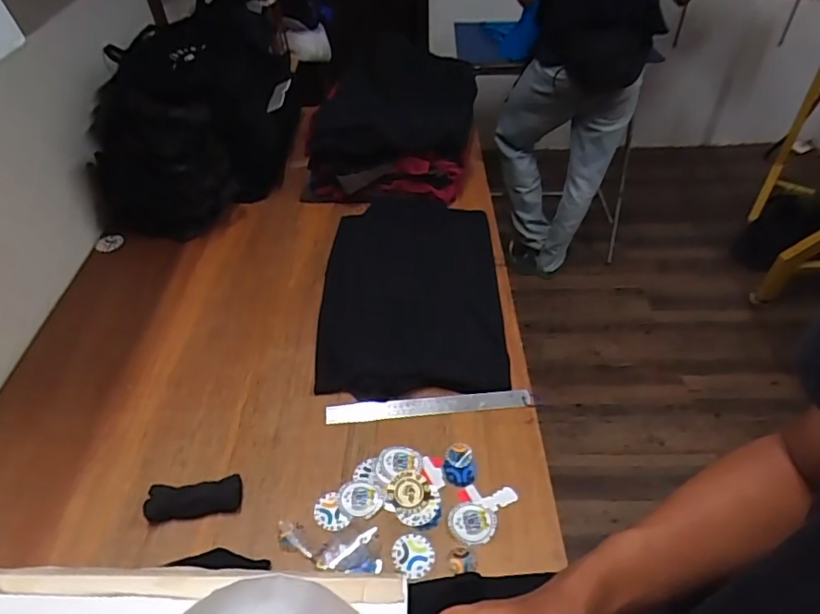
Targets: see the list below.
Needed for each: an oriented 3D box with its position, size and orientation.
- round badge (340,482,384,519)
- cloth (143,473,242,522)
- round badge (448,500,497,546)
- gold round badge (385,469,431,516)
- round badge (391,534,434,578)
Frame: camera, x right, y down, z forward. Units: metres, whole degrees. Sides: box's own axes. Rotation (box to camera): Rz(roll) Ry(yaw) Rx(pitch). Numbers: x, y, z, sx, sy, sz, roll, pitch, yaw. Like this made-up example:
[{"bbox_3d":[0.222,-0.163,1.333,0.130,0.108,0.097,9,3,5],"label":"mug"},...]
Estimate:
[{"bbox_3d":[-0.069,0.271,0.772,0.058,0.007,0.045,5,46,6],"label":"round badge"},{"bbox_3d":[-0.301,0.267,0.767,0.125,0.024,0.048,-7,46,-6],"label":"cloth"},{"bbox_3d":[0.085,0.293,0.748,0.064,0.008,0.061,-1,46,1],"label":"round badge"},{"bbox_3d":[-0.003,0.261,0.778,0.062,0.008,0.061,-1,46,1],"label":"gold round badge"},{"bbox_3d":[0.004,0.327,0.719,0.055,0.008,0.052,-2,57,3],"label":"round badge"}]

